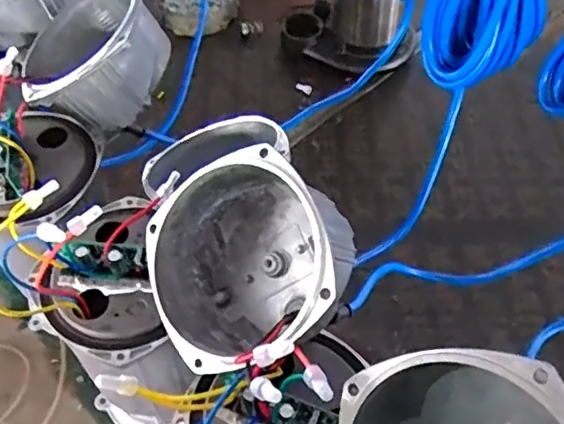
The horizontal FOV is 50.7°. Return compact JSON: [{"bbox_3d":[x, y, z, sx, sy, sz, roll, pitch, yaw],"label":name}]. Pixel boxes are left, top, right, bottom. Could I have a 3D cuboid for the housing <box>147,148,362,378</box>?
[{"bbox_3d":[-0.013,0.042,0.407,0.148,0.100,0.148,-50,51,10],"label":"housing"}]

